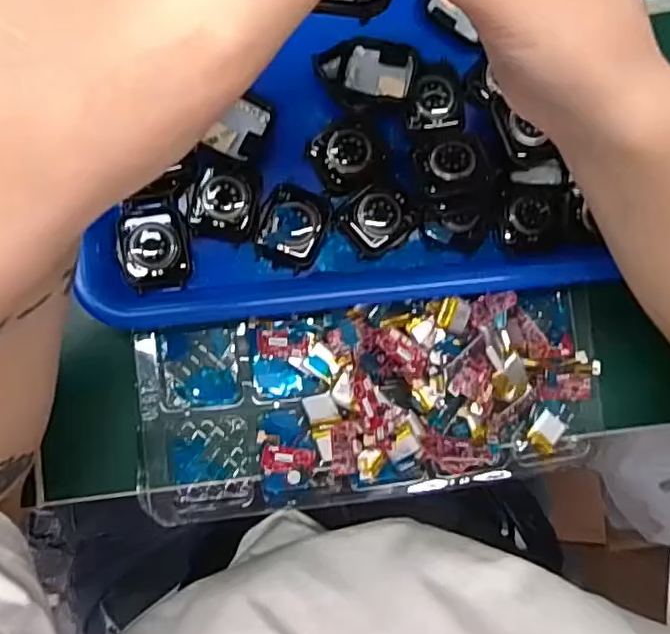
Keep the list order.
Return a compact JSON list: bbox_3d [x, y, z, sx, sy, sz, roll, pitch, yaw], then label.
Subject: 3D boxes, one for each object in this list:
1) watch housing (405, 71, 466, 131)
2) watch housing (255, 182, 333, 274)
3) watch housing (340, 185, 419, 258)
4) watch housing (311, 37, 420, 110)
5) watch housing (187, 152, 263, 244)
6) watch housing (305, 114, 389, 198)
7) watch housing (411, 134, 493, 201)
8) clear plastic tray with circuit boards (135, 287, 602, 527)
[{"bbox_3d":[0.057,-0.122,0.350,0.031,0.012,0.029,-8,86,-7],"label":"watch housing"},{"bbox_3d":[-0.024,-0.049,0.341,0.035,0.013,0.042,23,83,-4],"label":"watch housing"},{"bbox_3d":[0.024,-0.053,0.347,0.037,0.011,0.035,-33,90,-8],"label":"watch housing"},{"bbox_3d":[0.018,-0.135,0.341,0.056,0.009,0.038,2,85,-6],"label":"watch housing"},{"bbox_3d":[-0.060,-0.065,0.337,0.038,0.007,0.044,9,84,-6],"label":"watch housing"},{"bbox_3d":[0.009,-0.090,0.343,0.039,0.010,0.039,-26,89,-8],"label":"watch housing"},{"bbox_3d":[0.066,-0.085,0.341,0.039,0.015,0.038,1,85,-7],"label":"watch housing"},{"bbox_3d":[0.024,0.049,0.350,0.262,0.040,0.109,-6,87,-9],"label":"clear plastic tray with circuit boards"}]

